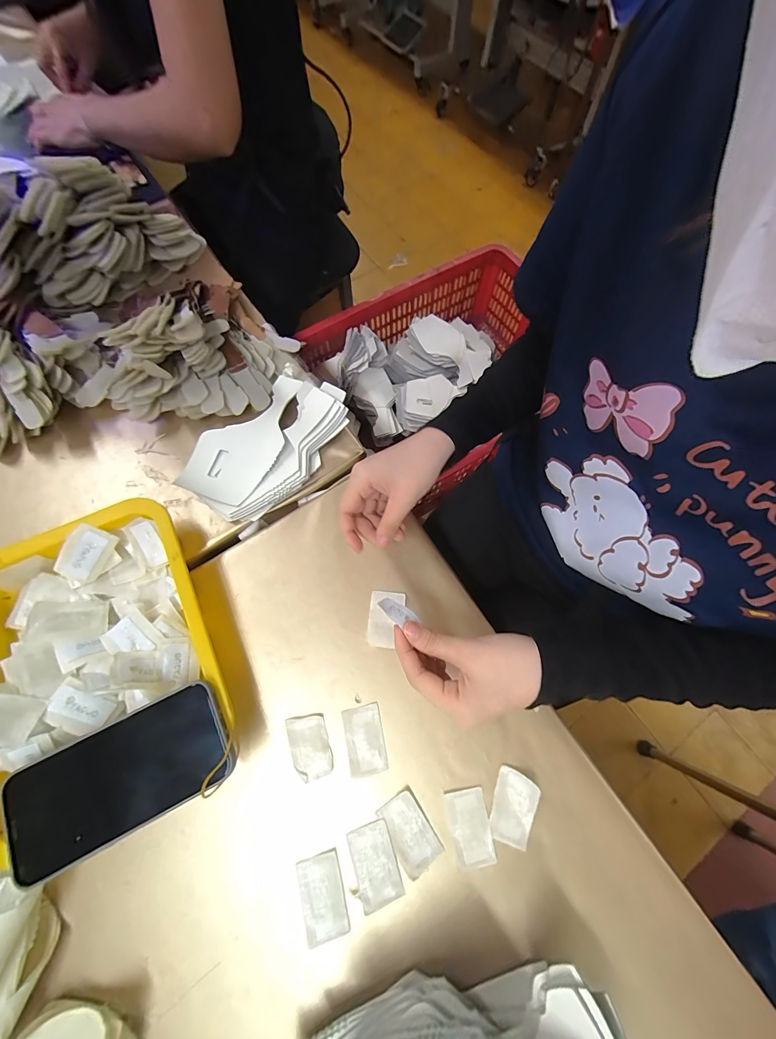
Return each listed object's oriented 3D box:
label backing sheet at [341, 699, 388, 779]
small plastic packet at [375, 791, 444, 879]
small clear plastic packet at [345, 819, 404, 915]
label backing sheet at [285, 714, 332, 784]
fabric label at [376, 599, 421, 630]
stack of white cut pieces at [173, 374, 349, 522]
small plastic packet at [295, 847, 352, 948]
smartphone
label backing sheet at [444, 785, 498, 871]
[{"bbox_3d":[-0.021,0.202,0.319,0.034,0.004,0.054,-12,71,-5],"label":"label backing sheet"},{"bbox_3d":[0.018,0.266,0.296,0.034,0.004,0.054,-33,74,-12],"label":"small plastic packet"},{"bbox_3d":[-0.011,0.289,0.291,0.035,0.004,0.054,-17,71,-7],"label":"small clear plastic packet"},{"bbox_3d":[-0.071,0.206,0.316,0.034,0.004,0.051,-17,71,-7],"label":"label backing sheet"},{"bbox_3d":[0.008,0.076,0.288,0.032,0.004,0.016,32,47,21],"label":"fabric label"},{"bbox_3d":[-0.133,-0.088,0.407,0.112,0.035,0.196,34,73,11],"label":"stack of white cut pieces"},{"bbox_3d":[-0.053,0.306,0.281,0.034,0.004,0.053,-15,71,-6],"label":"small plastic packet"},{"bbox_3d":[-0.204,0.196,0.268,0.155,0.006,0.078,-24,72,-11],"label":"smartphone"},{"bbox_3d":[0.072,0.267,0.303,0.034,0.004,0.055,-10,71,-4],"label":"label backing sheet"}]

